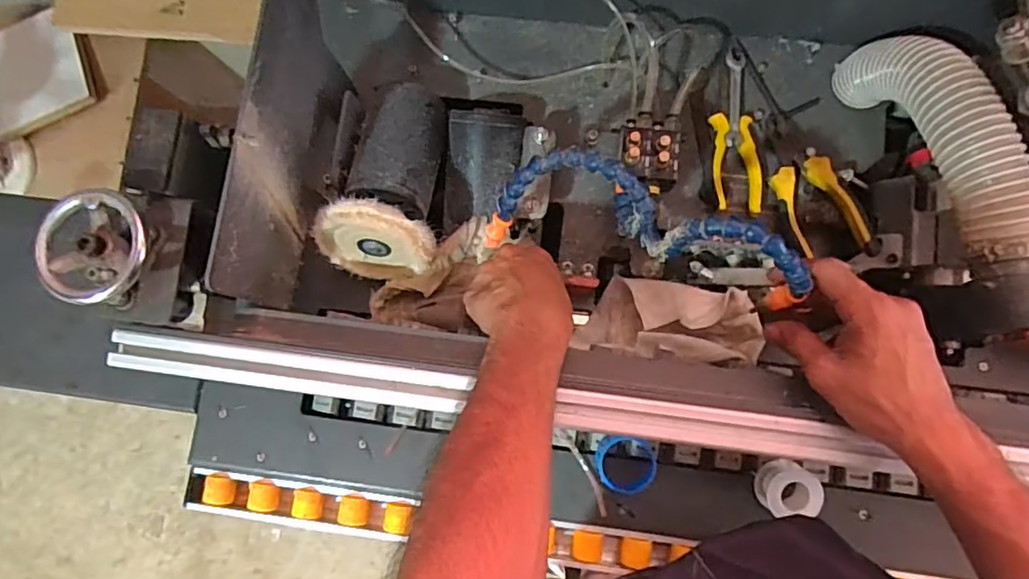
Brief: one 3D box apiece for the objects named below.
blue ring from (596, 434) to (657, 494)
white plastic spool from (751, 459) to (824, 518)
[{"bbox_3d":[0.101,0.156,0.528,0.052,0.028,0.052,-1,82,4],"label":"blue ring"},{"bbox_3d":[0.240,0.174,0.520,0.051,0.033,0.045,-1,81,4],"label":"white plastic spool"}]

